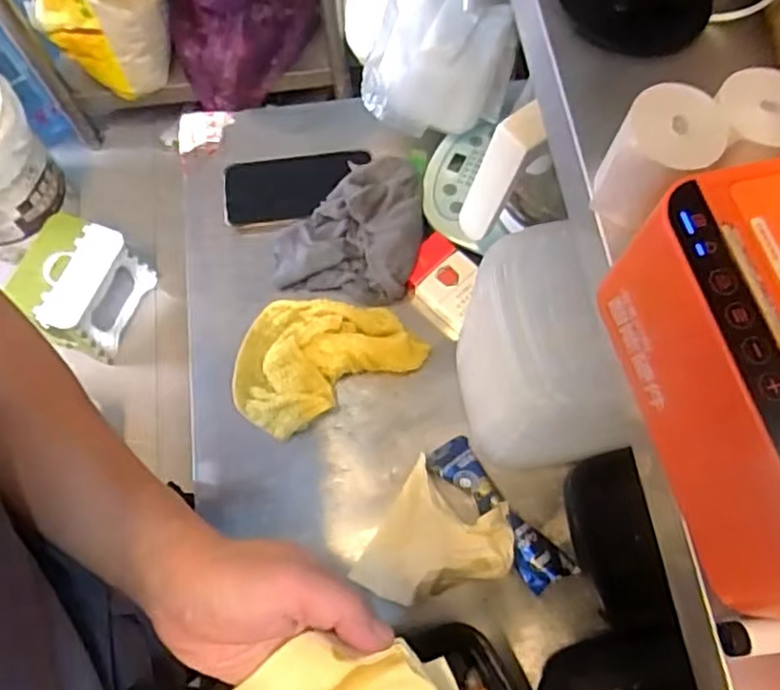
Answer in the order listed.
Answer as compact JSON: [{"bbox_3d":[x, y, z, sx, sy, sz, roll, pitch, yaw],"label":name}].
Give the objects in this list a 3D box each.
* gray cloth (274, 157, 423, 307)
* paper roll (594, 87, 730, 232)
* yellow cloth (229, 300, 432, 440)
[{"bbox_3d":[-0.038,-0.121,0.665,0.139,0.038,0.150,11,70,6],"label":"gray cloth"},{"bbox_3d":[0.137,-0.093,0.338,0.045,0.060,0.051,29,73,12],"label":"paper roll"},{"bbox_3d":[-0.072,0.002,0.627,0.173,0.039,0.123,-29,71,-9],"label":"yellow cloth"}]

